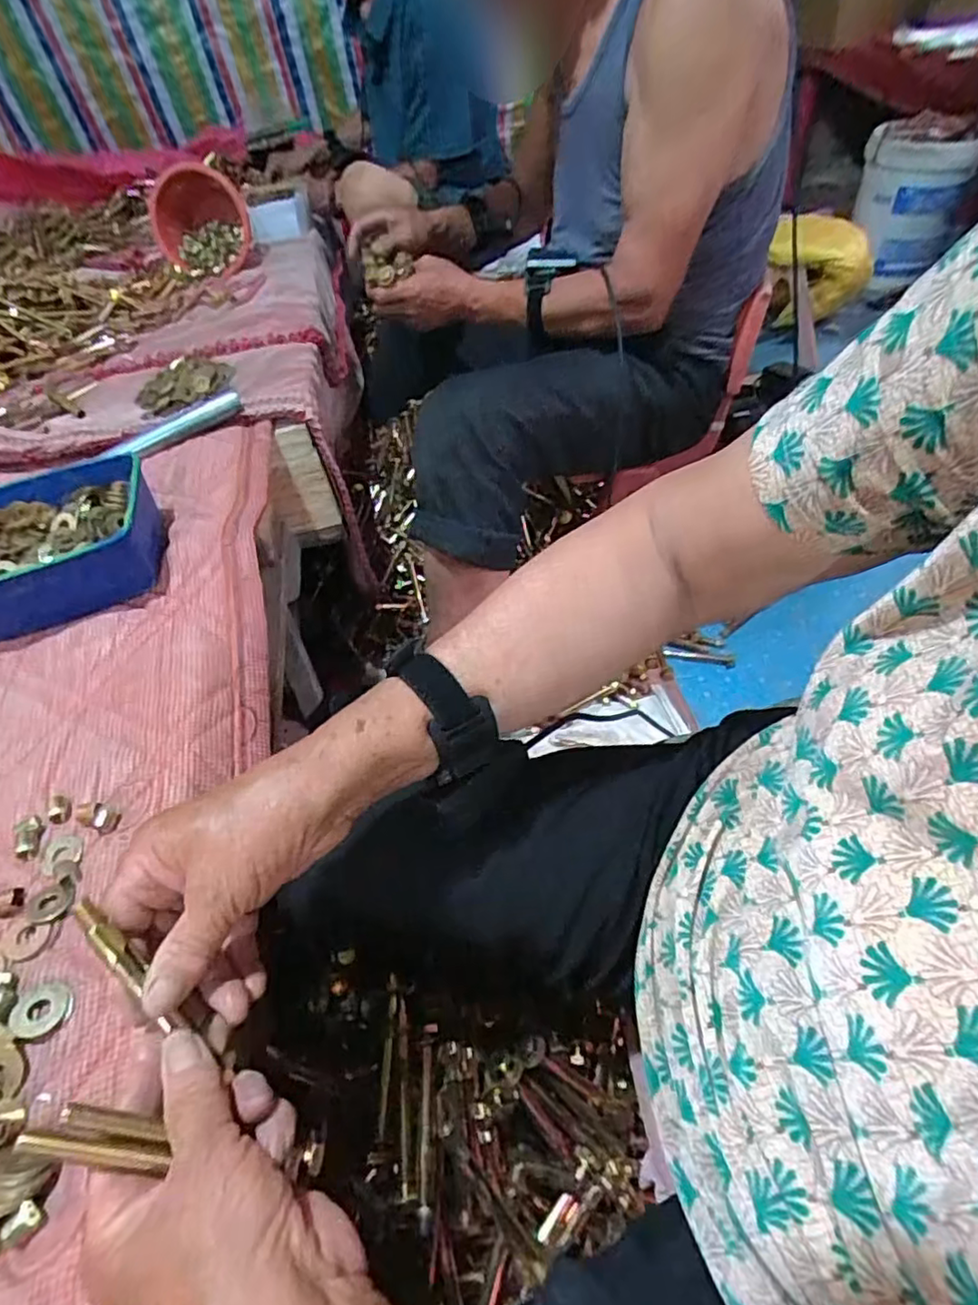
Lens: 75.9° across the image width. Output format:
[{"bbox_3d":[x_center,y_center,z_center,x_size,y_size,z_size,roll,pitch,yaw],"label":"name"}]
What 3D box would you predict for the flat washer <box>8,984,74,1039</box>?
[{"bbox_3d":[-0.226,0.181,0.317,0.026,0.004,0.026,-14,49,-31],"label":"flat washer"}]

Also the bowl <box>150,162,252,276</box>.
[{"bbox_3d":[-0.512,-0.775,1.117,0.170,0.142,0.135,-19,47,-10],"label":"bowl"}]

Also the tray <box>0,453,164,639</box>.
[{"bbox_3d":[-0.384,-0.086,0.533,0.202,0.060,0.150,-16,49,-5],"label":"tray"}]

